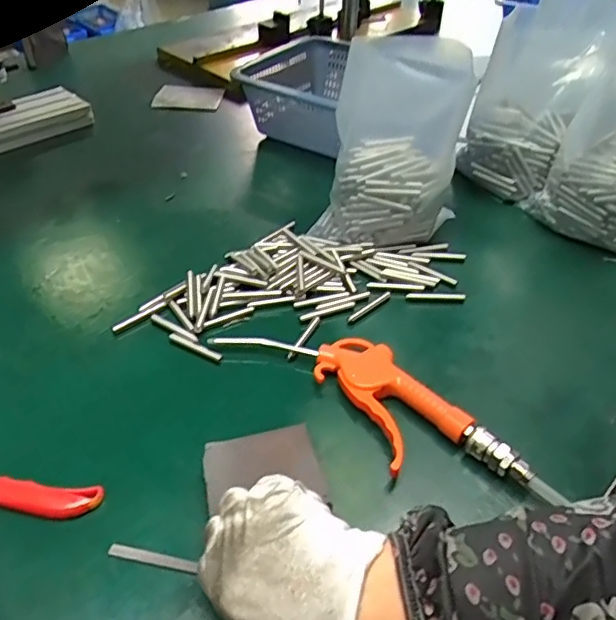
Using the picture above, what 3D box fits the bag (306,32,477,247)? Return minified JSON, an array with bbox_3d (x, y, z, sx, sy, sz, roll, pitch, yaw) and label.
[{"bbox_3d":[0.086,-0.169,0.590,0.147,0.198,0.099,2,41,2],"label":"bag"}]

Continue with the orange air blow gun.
[{"bbox_3d":[0.052,0.072,0.455,0.087,0.024,0.280,-32,50,-32],"label":"orange air blow gun"}]

